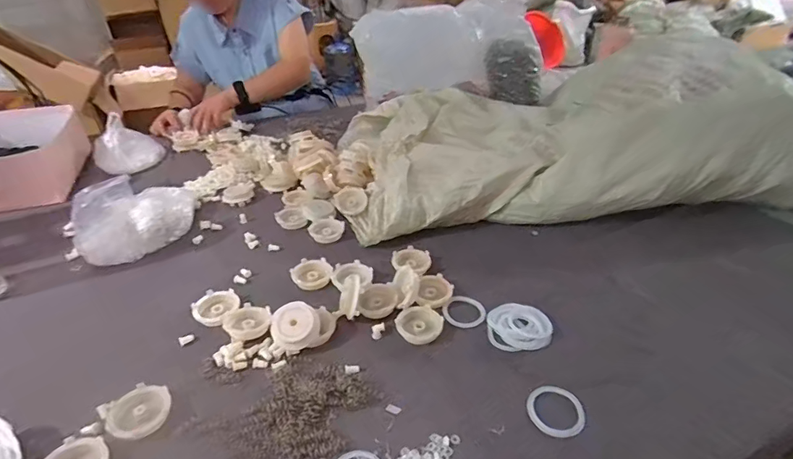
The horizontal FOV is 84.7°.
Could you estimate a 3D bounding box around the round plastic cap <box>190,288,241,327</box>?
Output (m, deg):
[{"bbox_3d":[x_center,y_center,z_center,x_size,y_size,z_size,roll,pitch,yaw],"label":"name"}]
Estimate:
[{"bbox_3d":[-0.245,0.104,0.594,0.059,0.011,0.057,0,34,0],"label":"round plastic cap"}]

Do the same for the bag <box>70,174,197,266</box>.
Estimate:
[{"bbox_3d":[-0.434,-0.029,0.723,0.185,0.111,0.140,-21,39,-28],"label":"bag"}]

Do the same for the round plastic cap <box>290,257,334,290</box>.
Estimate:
[{"bbox_3d":[-0.127,0.064,0.651,0.057,0.010,0.064,-19,38,-26],"label":"round plastic cap"}]

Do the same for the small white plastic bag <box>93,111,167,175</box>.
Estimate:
[{"bbox_3d":[-0.610,-0.201,0.982,0.141,0.105,0.124,-21,39,-28],"label":"small white plastic bag"}]

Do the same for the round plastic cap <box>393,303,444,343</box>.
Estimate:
[{"bbox_3d":[0.030,0.124,0.567,0.058,0.014,0.060,0,34,0],"label":"round plastic cap"}]

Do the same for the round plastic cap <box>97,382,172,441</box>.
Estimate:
[{"bbox_3d":[-0.277,0.194,0.466,0.063,0.015,0.063,0,34,0],"label":"round plastic cap"}]

